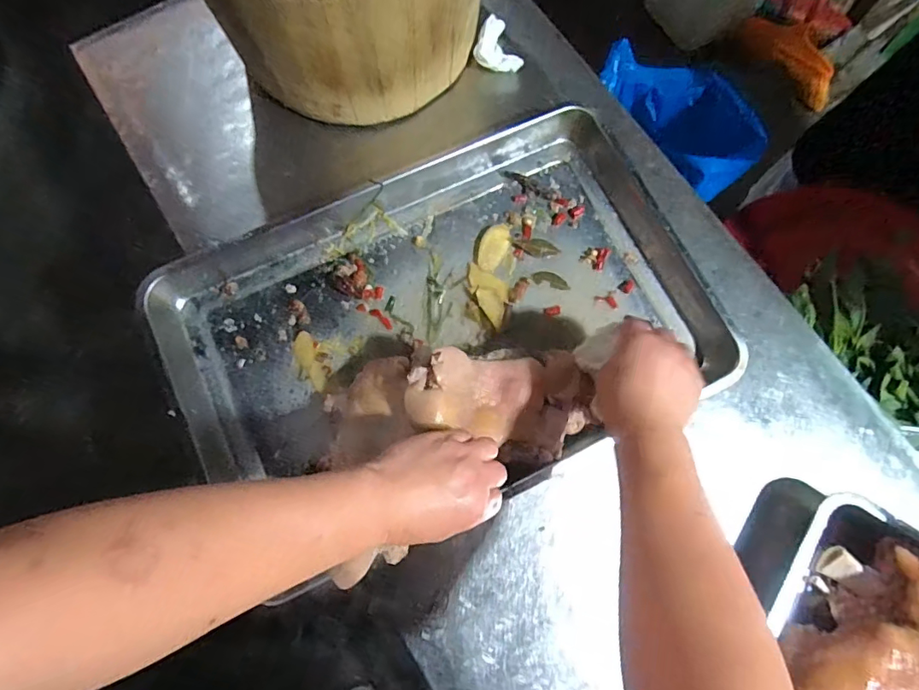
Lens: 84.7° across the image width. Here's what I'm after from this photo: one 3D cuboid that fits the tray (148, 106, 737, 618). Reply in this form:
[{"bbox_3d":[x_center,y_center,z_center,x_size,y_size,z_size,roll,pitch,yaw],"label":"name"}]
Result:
[{"bbox_3d":[-0.015,-0.025,0.584,0.608,0.049,0.392,-25,77,-7],"label":"tray"}]

